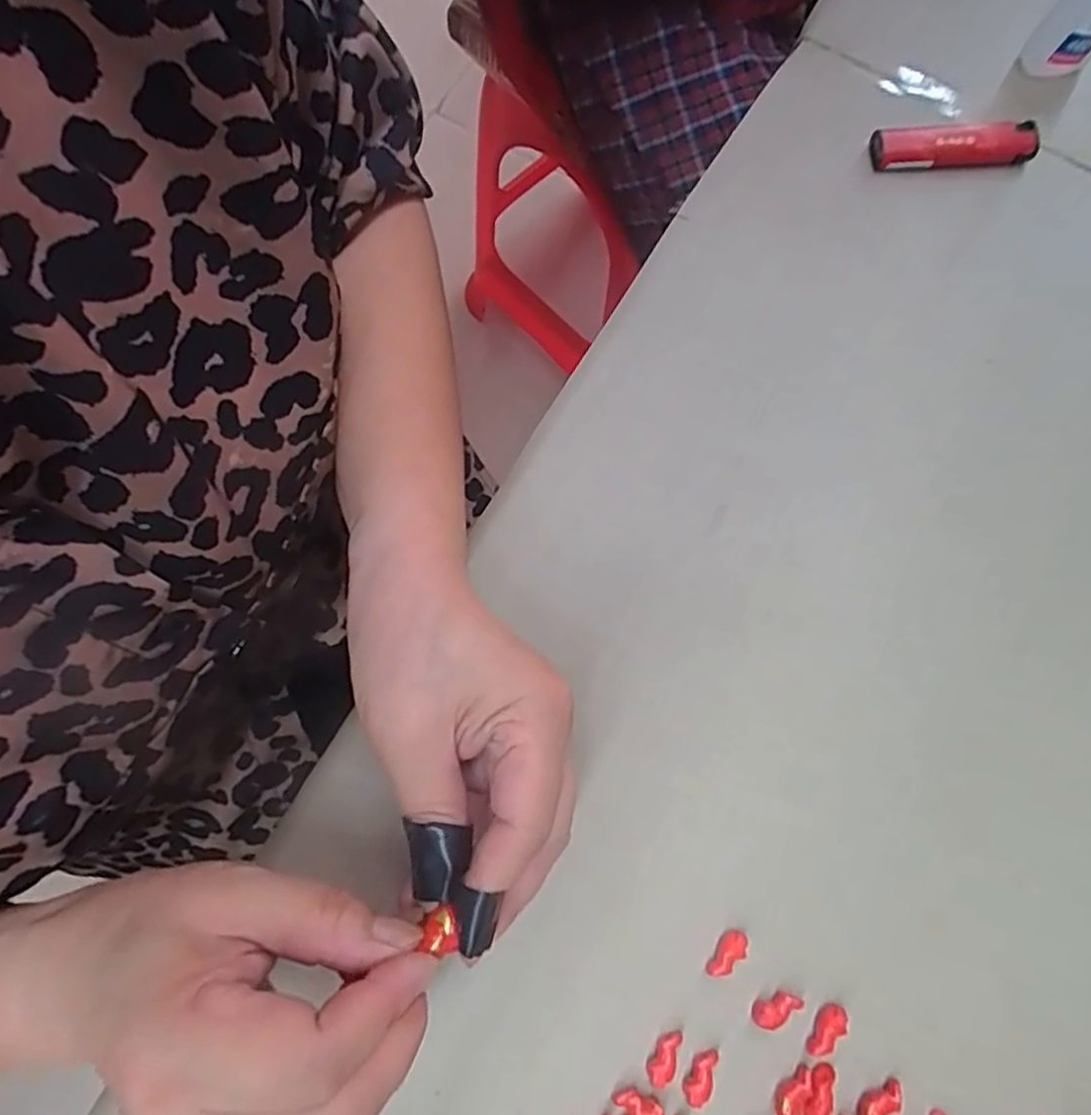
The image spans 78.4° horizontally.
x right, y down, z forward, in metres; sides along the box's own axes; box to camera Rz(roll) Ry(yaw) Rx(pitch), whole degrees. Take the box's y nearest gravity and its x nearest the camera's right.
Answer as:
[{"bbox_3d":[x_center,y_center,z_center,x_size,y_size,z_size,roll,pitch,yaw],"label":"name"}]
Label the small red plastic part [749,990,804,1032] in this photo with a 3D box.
[{"bbox_3d":[0.083,0.162,0.241,0.018,0.005,0.009,-27,78,-9],"label":"small red plastic part"}]

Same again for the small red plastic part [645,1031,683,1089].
[{"bbox_3d":[0.043,0.177,0.236,0.009,0.004,0.018,30,76,5],"label":"small red plastic part"}]

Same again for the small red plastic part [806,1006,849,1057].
[{"bbox_3d":[0.101,0.170,0.239,0.009,0.005,0.019,32,76,5],"label":"small red plastic part"}]

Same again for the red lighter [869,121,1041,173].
[{"bbox_3d":[0.195,-0.197,0.318,0.076,0.012,0.017,-1,76,-3],"label":"red lighter"}]

